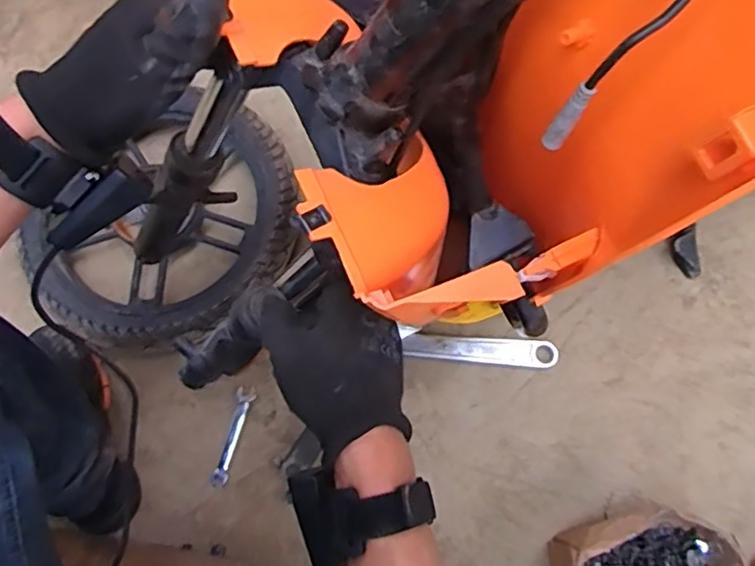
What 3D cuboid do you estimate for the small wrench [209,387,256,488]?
[{"bbox_3d":[-0.196,0.208,0.831,0.024,0.005,0.131,14,75,5],"label":"small wrench"}]

